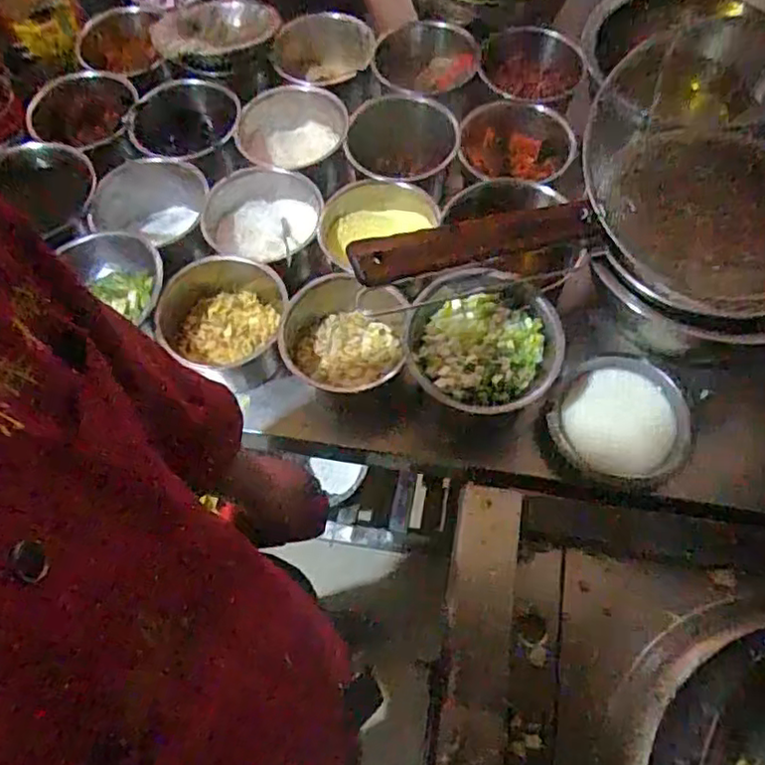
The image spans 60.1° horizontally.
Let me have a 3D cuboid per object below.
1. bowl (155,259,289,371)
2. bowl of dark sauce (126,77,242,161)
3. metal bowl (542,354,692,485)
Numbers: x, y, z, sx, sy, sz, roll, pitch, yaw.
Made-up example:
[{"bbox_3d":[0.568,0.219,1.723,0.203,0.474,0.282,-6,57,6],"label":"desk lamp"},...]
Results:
[{"bbox_3d":[-0.201,-0.086,0.820,0.161,0.060,0.131,6,65,5],"label":"bowl"},{"bbox_3d":[-0.281,-0.368,0.947,0.160,0.048,0.146,-19,65,-7],"label":"bowl of dark sauce"},{"bbox_3d":[0.277,0.048,0.777,0.146,0.054,0.145,-1,64,2],"label":"metal bowl"}]

